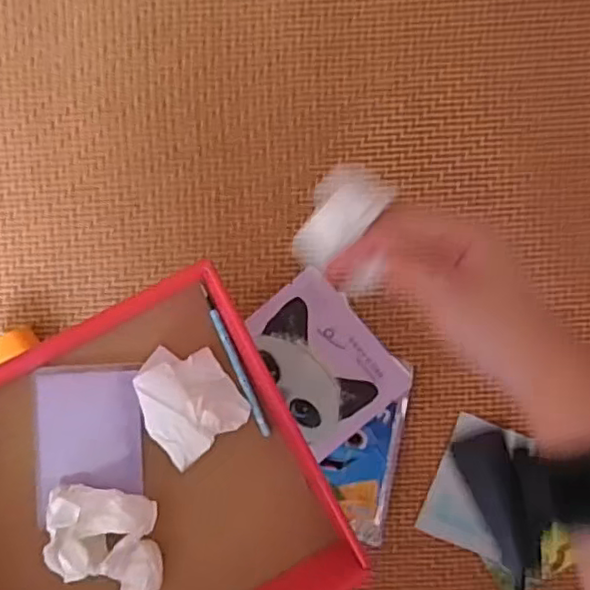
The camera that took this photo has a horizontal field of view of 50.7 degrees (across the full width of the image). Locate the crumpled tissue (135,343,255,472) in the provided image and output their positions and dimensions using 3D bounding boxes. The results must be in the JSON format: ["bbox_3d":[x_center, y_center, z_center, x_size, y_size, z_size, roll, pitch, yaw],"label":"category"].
[{"bbox_3d":[-0.068,0.065,0.392,0.055,0.025,0.066,-36,96,4],"label":"crumpled tissue"}]

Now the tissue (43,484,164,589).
[{"bbox_3d":[-0.113,0.149,0.368,0.063,0.030,0.065,3,97,-1],"label":"tissue"}]

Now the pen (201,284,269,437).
[{"bbox_3d":[-0.038,0.044,0.403,0.006,0.004,0.105,-22,95,1],"label":"pen"}]

